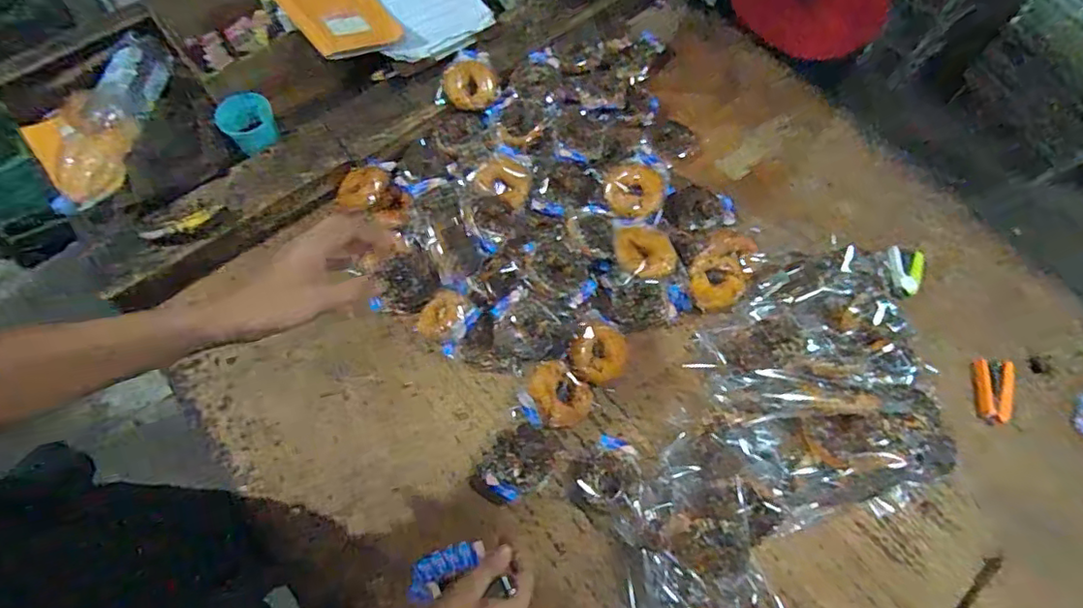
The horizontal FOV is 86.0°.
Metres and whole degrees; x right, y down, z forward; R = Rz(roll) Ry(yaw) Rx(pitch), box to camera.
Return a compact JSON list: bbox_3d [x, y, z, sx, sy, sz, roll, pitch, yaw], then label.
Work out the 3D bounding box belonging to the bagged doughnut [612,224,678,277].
[{"bbox_3d":[0.160,-0.081,0.889,0.093,0.026,0.091,1,66,-2],"label":"bagged doughnut"}]

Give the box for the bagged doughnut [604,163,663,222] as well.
[{"bbox_3d":[0.150,-0.181,0.941,0.090,0.028,0.106,17,66,5],"label":"bagged doughnut"}]

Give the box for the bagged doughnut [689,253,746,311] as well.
[{"bbox_3d":[0.278,-0.035,0.907,0.085,0.035,0.081,1,66,-2],"label":"bagged doughnut"}]

